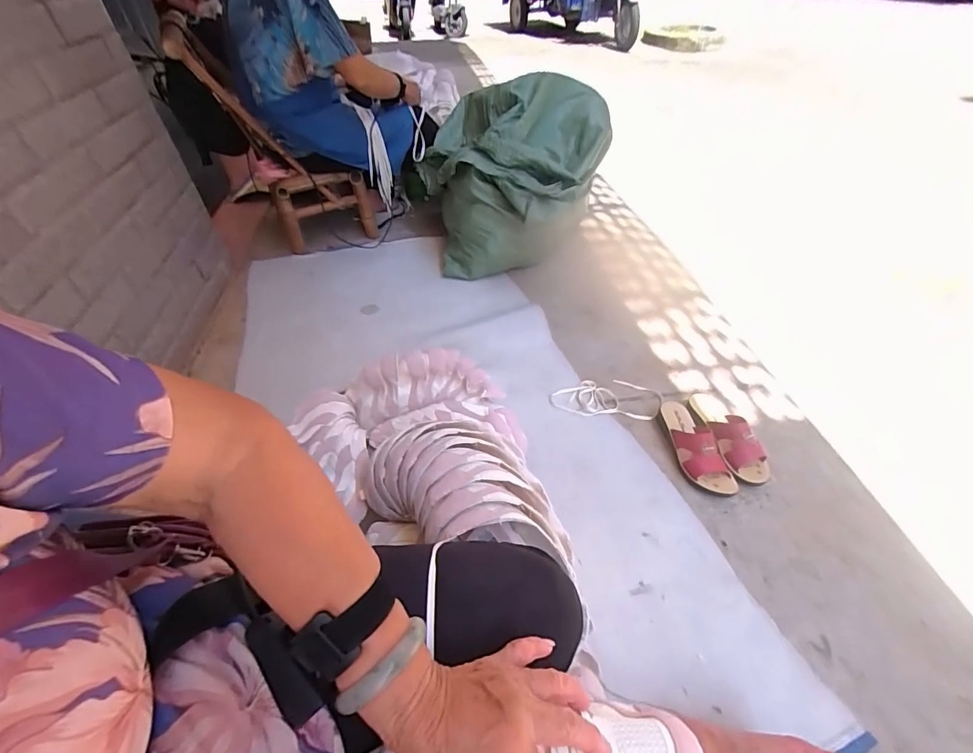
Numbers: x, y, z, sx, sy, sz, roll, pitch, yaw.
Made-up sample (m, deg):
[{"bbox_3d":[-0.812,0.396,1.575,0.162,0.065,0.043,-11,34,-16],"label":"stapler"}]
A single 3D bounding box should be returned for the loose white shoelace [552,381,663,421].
[{"bbox_3d":[0.284,0.049,1.011,0.262,0.012,0.111,3,47,1],"label":"loose white shoelace"}]

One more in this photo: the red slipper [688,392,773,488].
[{"bbox_3d":[0.523,0.122,0.924,0.091,0.083,0.229,-5,47,-4],"label":"red slipper"}]

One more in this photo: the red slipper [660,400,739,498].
[{"bbox_3d":[0.432,0.140,0.898,0.082,0.079,0.229,-9,47,-9],"label":"red slipper"}]

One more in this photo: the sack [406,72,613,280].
[{"bbox_3d":[0.064,-0.604,1.334,0.577,0.434,0.455,5,47,7],"label":"sack"}]

